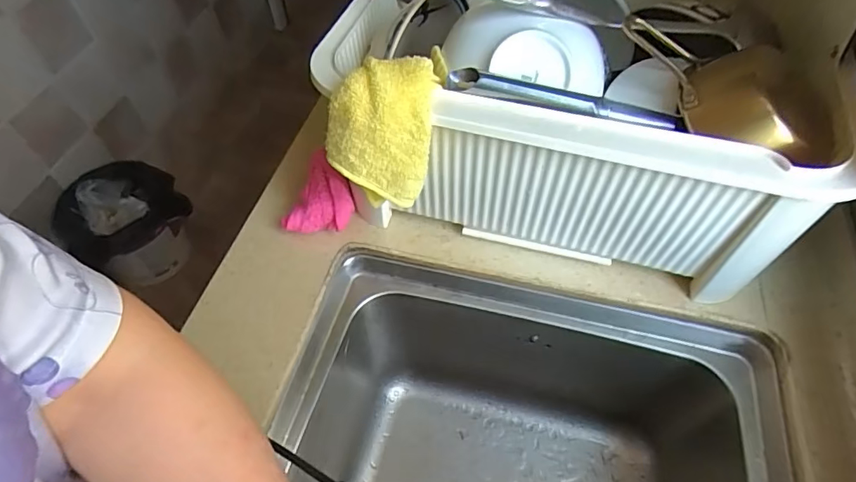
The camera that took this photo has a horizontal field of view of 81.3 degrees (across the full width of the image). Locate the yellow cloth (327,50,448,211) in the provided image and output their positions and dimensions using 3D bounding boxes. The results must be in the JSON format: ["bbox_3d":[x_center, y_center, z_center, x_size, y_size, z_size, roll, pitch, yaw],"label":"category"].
[{"bbox_3d":[-0.033,-0.091,0.397,0.079,0.098,0.074,13,59,12],"label":"yellow cloth"}]

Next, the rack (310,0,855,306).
[{"bbox_3d":[0.131,-0.181,0.443,0.403,0.314,0.297,10,58,10],"label":"rack"}]

